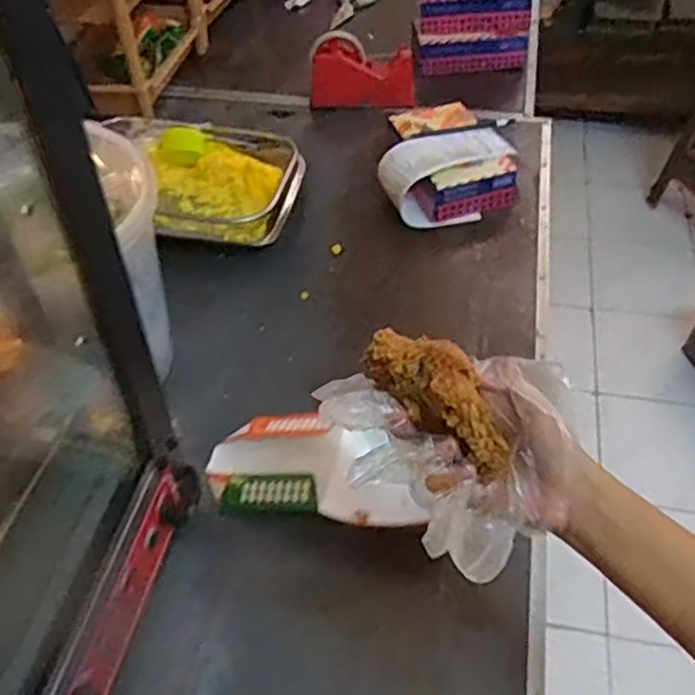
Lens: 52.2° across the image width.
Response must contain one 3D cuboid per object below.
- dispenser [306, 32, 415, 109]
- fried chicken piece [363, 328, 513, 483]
[{"bbox_3d":[0.023,-0.425,1.105,0.163,0.091,0.060,8,48,9],"label":"dispenser"},{"bbox_3d":[0.055,0.025,0.421,0.037,0.040,0.108,-36,71,-27],"label":"fried chicken piece"}]

